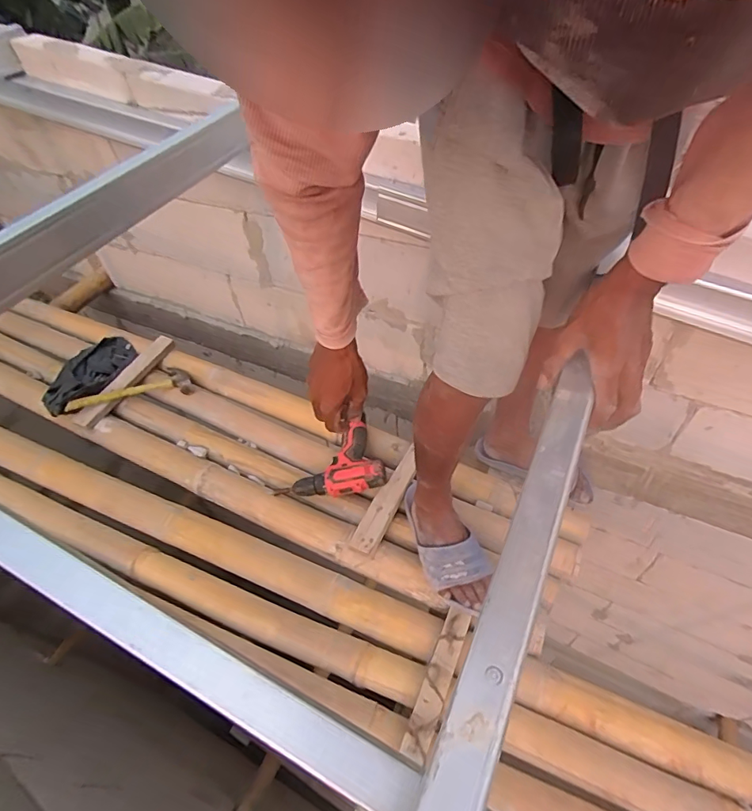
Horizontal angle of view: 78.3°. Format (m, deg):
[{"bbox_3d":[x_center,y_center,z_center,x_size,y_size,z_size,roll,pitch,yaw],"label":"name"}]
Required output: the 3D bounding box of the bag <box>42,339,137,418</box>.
[{"bbox_3d":[-0.711,-0.070,1.162,0.131,0.070,0.254,7,50,13],"label":"bag"}]

